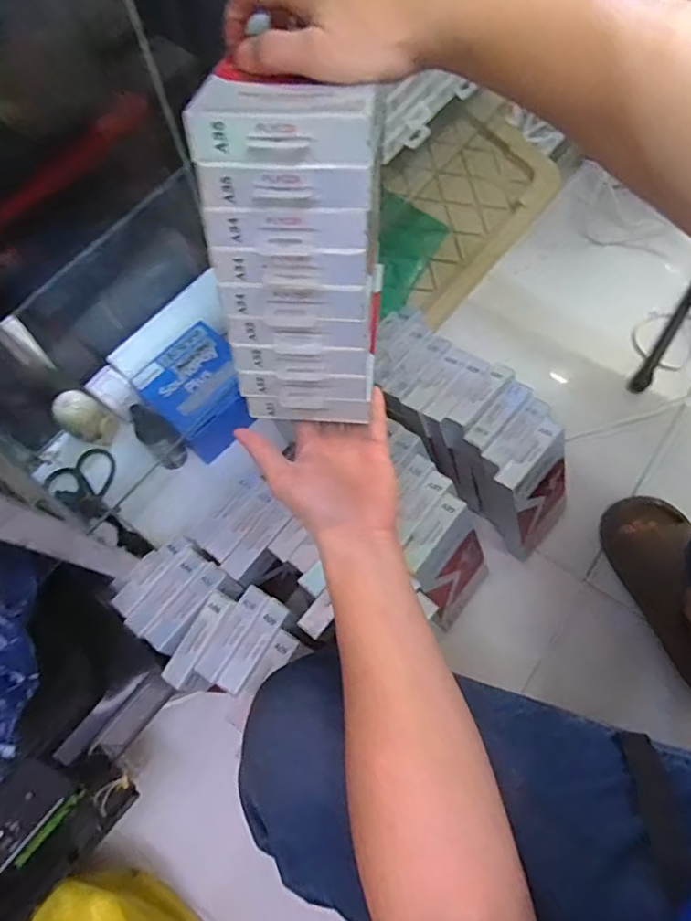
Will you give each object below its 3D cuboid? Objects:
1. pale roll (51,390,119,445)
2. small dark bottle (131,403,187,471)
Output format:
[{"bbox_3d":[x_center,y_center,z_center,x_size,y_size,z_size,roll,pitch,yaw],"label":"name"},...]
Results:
[{"bbox_3d":[-0.340,-0.053,0.766,0.052,0.094,0.055,0,71,1],"label":"pale roll"},{"bbox_3d":[-0.234,-0.026,0.739,0.043,0.145,0.034,-42,75,-12],"label":"small dark bottle"}]

